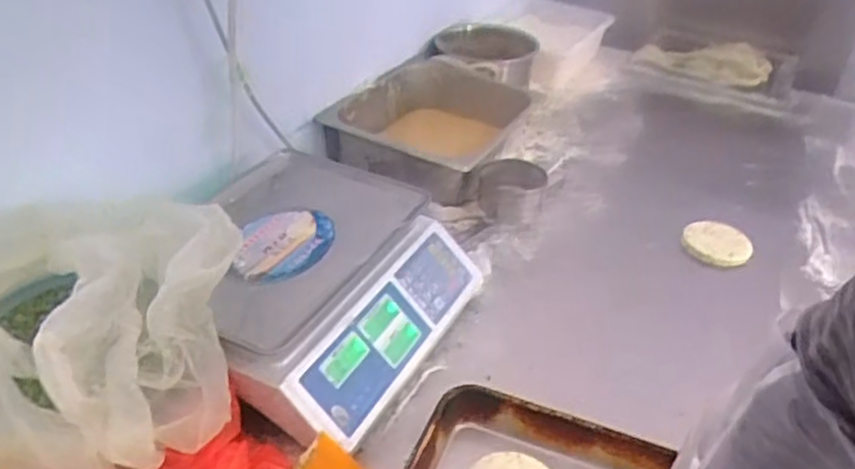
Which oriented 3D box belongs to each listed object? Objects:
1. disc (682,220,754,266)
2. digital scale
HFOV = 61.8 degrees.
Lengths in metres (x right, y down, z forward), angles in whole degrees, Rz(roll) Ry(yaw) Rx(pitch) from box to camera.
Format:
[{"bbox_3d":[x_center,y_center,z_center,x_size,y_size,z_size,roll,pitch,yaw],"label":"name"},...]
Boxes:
[{"bbox_3d":[0.428,0.012,1.055,0.096,0.021,0.096,4,33,-2],"label":"disc"},{"bbox_3d":[-0.132,0.050,0.820,0.293,0.110,0.337,19,37,20],"label":"digital scale"}]

